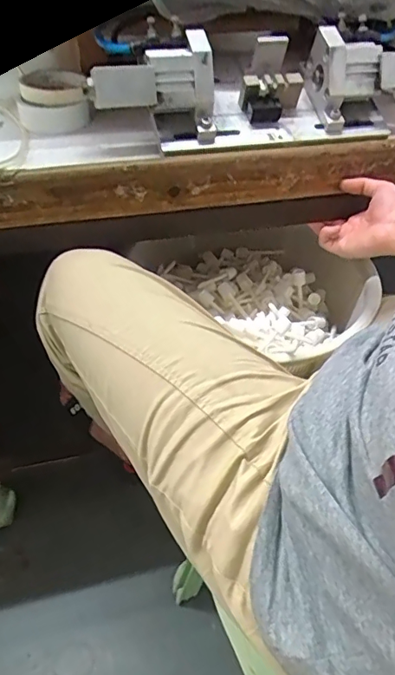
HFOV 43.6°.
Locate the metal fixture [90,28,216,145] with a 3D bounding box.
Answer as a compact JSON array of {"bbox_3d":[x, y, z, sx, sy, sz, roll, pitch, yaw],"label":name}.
[{"bbox_3d":[-0.046,-0.266,0.529,0.128,0.091,0.042,-7,45,-10],"label":"metal fixture"}]

